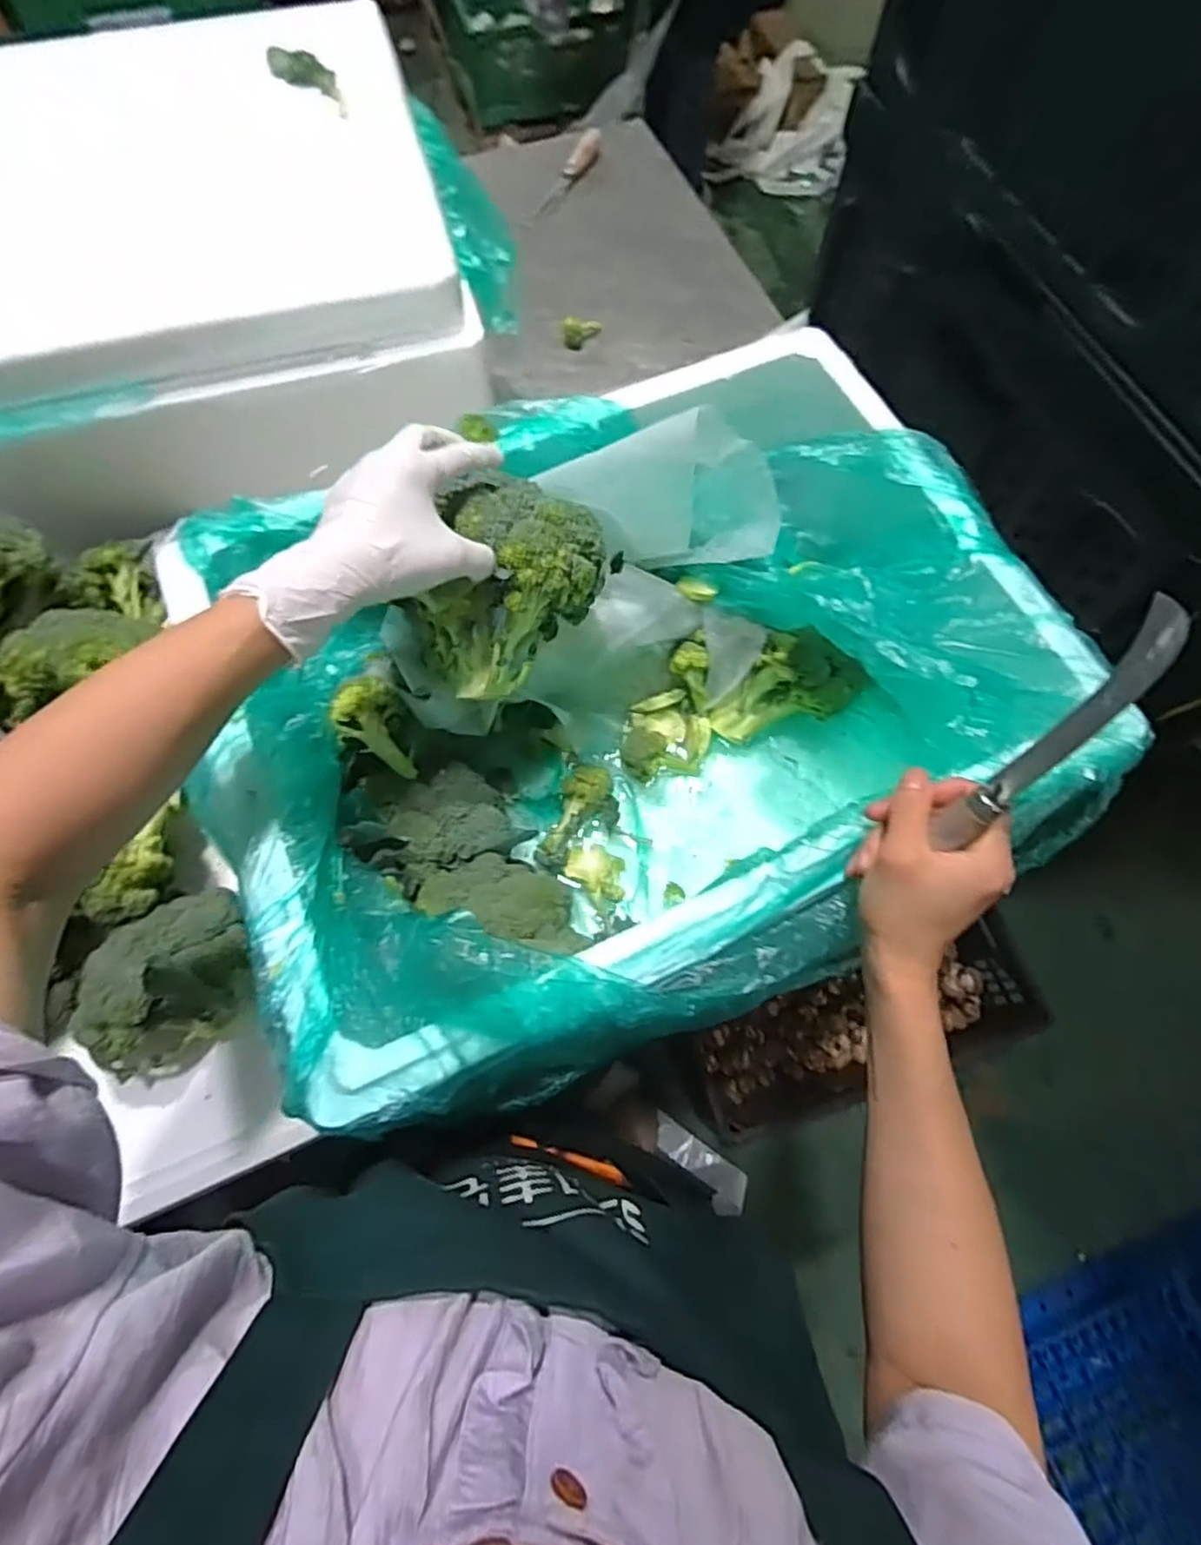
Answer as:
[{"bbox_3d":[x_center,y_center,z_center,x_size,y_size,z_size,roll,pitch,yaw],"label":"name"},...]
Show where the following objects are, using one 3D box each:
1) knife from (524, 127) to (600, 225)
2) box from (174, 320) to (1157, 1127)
[{"bbox_3d":[-0.046,-0.863,0.995,0.034,0.013,0.235,21,71,8],"label":"knife"},{"bbox_3d":[0.014,-0.046,0.540,0.567,0.234,0.431,-24,71,-9],"label":"box"}]

